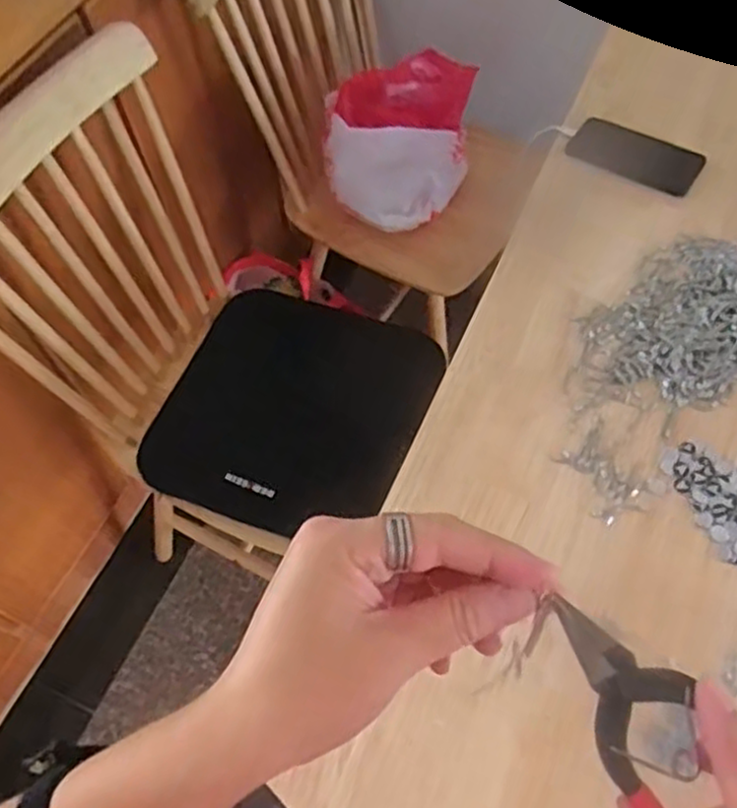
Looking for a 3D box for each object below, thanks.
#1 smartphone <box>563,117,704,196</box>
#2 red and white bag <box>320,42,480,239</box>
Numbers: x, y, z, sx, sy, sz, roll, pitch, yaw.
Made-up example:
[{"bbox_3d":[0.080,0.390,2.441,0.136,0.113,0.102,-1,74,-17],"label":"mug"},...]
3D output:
[{"bbox_3d":[0.317,-0.296,0.861,0.152,0.012,0.073,33,66,21],"label":"smartphone"},{"bbox_3d":[0.046,-0.409,1.146,0.223,0.181,0.208,3,59,5],"label":"red and white bag"}]

